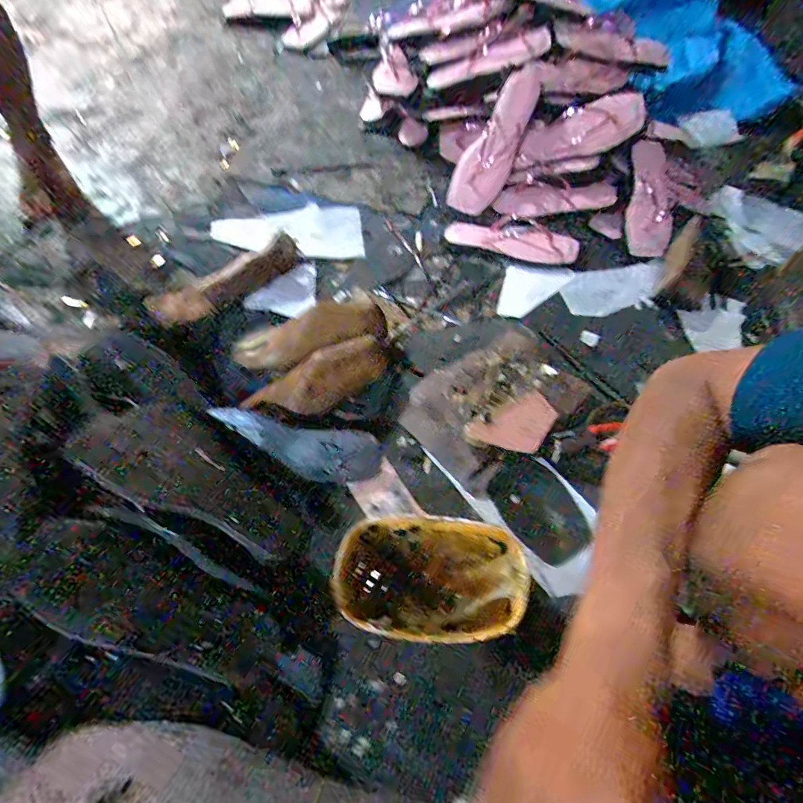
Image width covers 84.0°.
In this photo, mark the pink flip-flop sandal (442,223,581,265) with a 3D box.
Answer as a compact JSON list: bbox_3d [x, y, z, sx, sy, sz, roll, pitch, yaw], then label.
[{"bbox_3d":[0.209,-0.307,0.850,0.249,0.040,0.059,19,63,7],"label":"pink flip-flop sandal"}]

